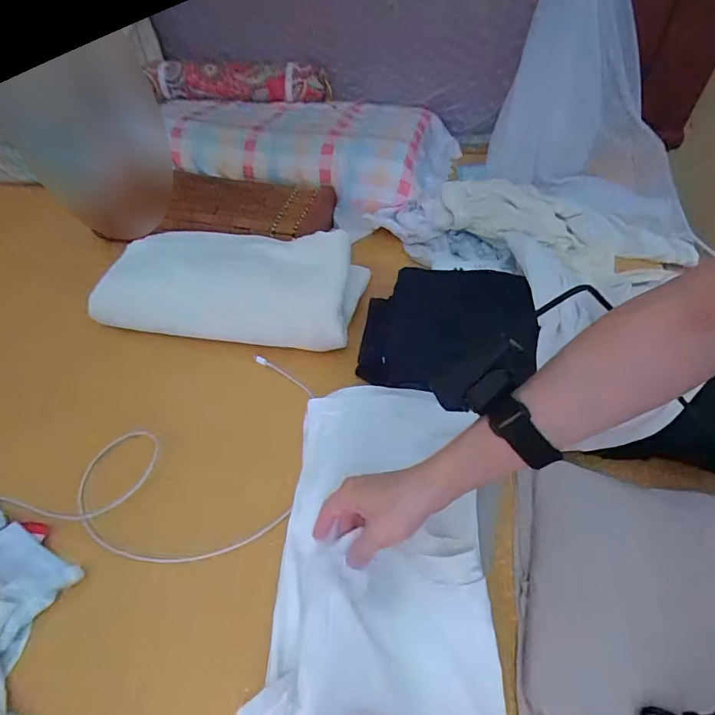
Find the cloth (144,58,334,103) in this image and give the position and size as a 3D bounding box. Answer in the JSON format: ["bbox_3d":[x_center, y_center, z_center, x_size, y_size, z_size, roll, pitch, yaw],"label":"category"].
[{"bbox_3d":[-0.225,-0.540,0.856,0.343,0.067,0.067,2,51,1],"label":"cloth"}]

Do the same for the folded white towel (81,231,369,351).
[{"bbox_3d":[-0.171,-0.107,0.621,0.336,0.085,0.152,7,50,5],"label":"folded white towel"}]

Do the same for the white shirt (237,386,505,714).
[{"bbox_3d":[0.023,0.167,0.405,0.187,0.070,0.321,3,51,2],"label":"white shirt"}]

